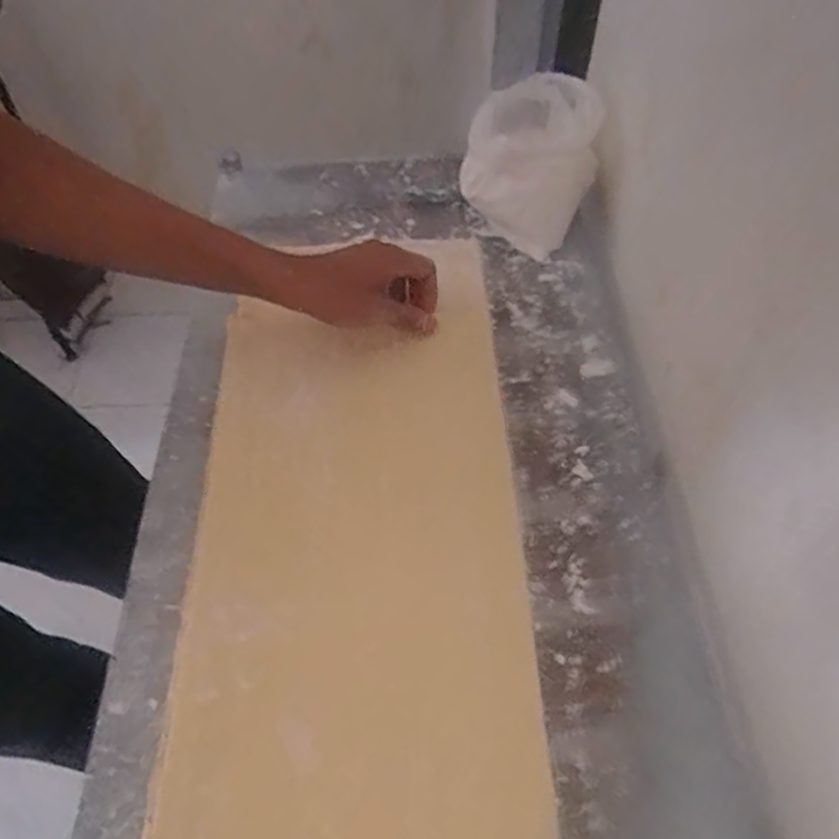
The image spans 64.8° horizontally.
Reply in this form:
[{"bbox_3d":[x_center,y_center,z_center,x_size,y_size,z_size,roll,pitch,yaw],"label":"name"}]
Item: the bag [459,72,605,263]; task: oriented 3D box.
[{"bbox_3d":[0.105,-0.243,0.622,0.110,0.114,0.116,29,60,19],"label":"bag"}]

